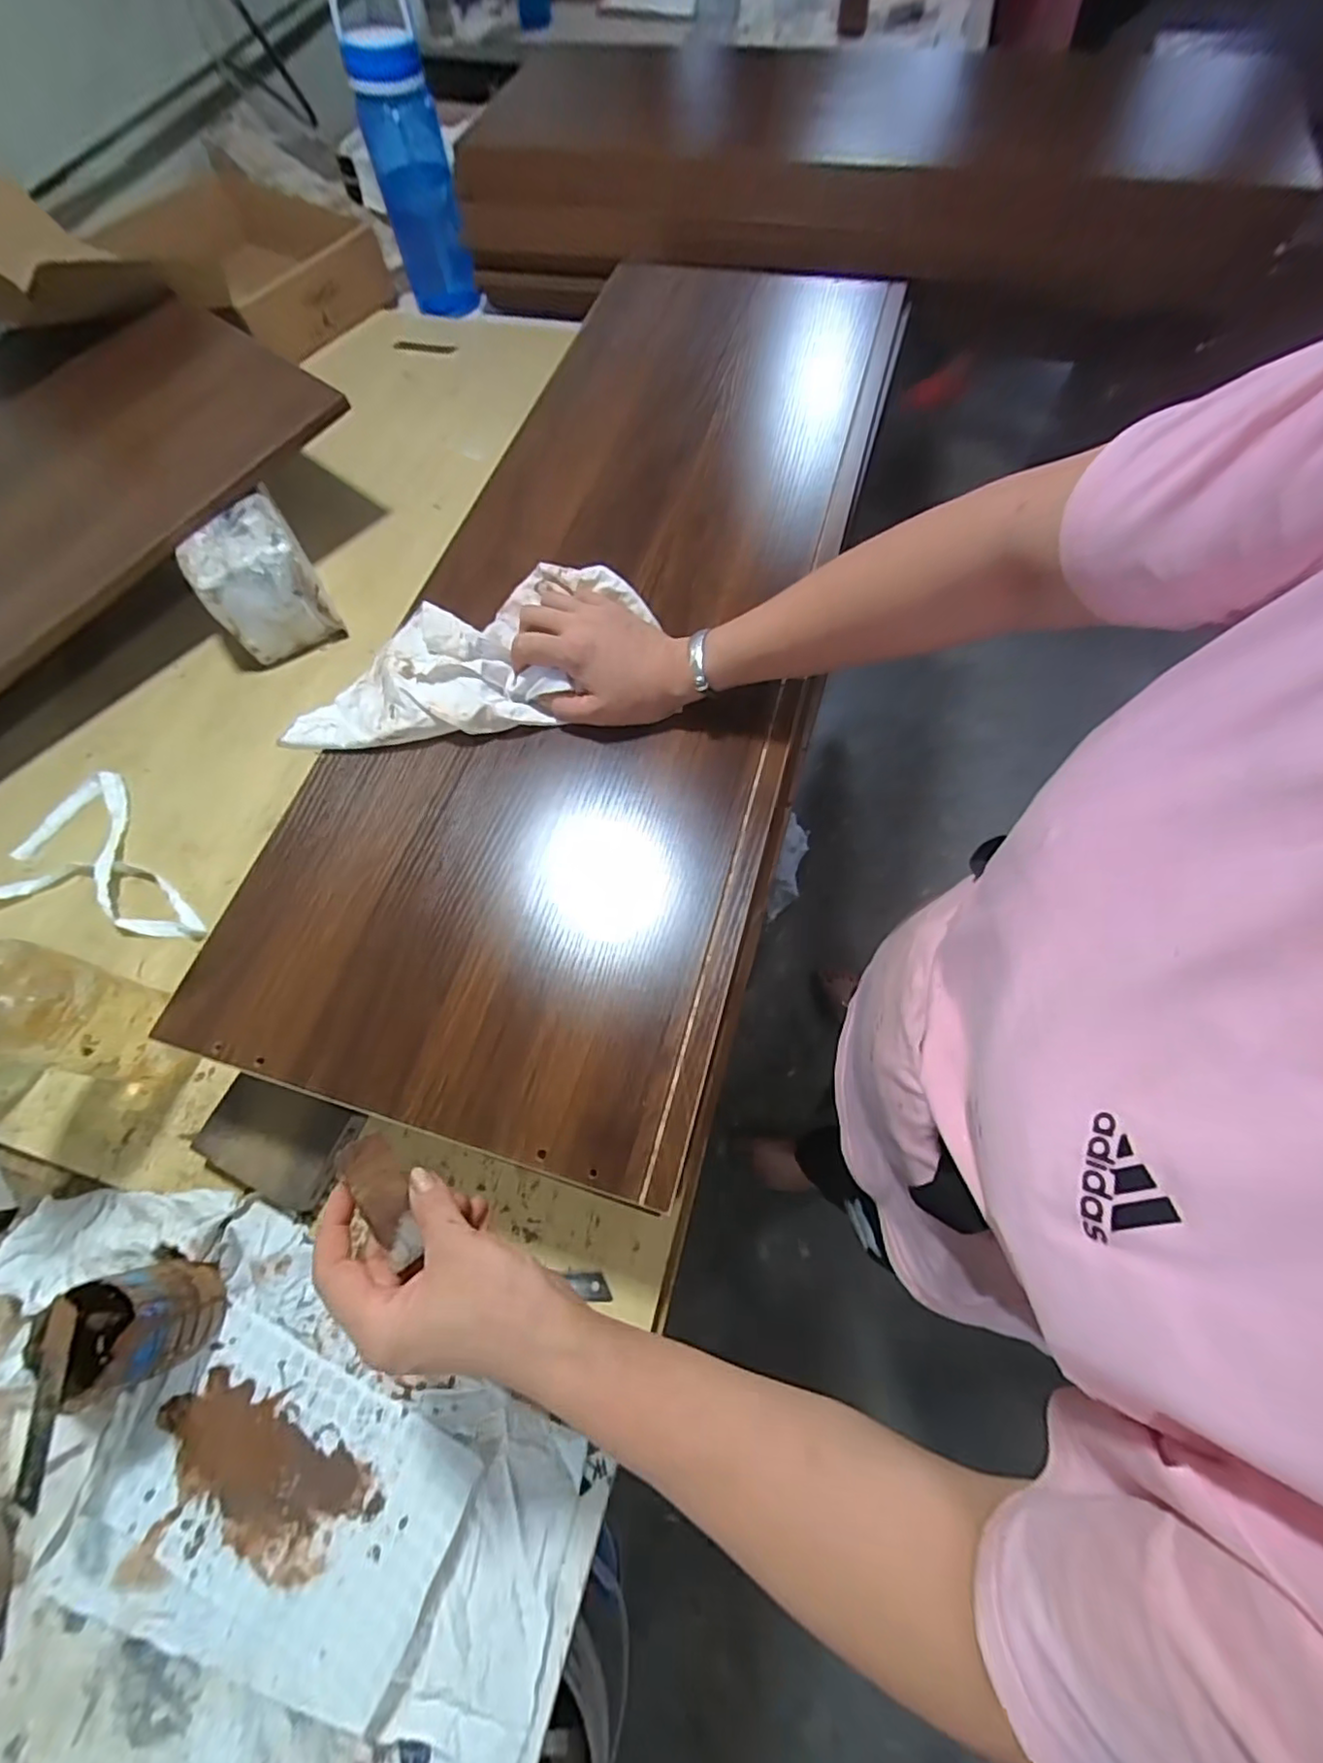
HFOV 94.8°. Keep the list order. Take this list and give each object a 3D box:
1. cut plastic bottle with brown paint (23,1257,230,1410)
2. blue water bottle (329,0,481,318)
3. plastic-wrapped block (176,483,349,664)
[{"bbox_3d":[-0.344,0.288,0.396,0.072,0.068,0.068,-12,67,-3],"label":"cut plastic bottle with brown paint"},{"bbox_3d":[-0.348,-0.994,0.845,0.100,0.263,0.100,-17,67,-5],"label":"blue water bottle"},{"bbox_3d":[-0.423,-0.322,0.641,0.106,0.100,0.133,-29,69,-10],"label":"plastic-wrapped block"}]

